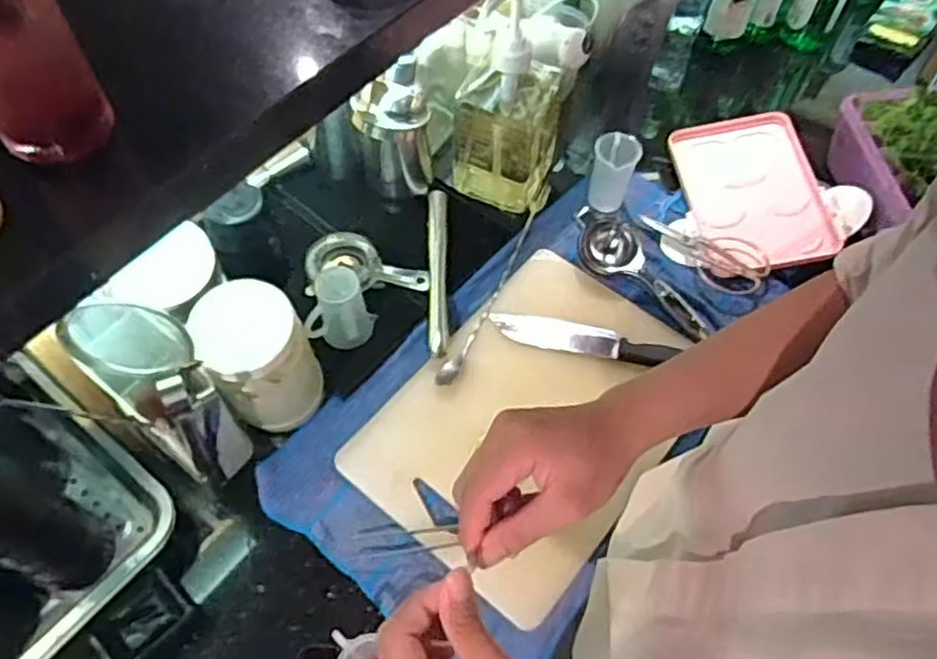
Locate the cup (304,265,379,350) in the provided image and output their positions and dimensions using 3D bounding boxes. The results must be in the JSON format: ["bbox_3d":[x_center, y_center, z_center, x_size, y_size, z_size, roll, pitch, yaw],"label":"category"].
[{"bbox_3d":[-0.134,-0.025,0.742,0.062,0.079,0.058,0,59,-1],"label":"cup"}]

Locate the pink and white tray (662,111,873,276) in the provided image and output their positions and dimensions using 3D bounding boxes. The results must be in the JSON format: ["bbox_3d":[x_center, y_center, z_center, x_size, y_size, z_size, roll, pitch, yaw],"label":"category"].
[{"bbox_3d":[0.339,-0.165,0.860,0.219,0.022,0.208,-11,68,4],"label":"pink and white tray"}]

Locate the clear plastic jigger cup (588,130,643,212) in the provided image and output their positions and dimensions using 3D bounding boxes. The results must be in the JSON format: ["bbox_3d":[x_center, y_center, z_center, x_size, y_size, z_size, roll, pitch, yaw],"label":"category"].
[{"bbox_3d":[0.170,-0.188,0.846,0.050,0.082,0.048,0,59,-1],"label":"clear plastic jigger cup"}]

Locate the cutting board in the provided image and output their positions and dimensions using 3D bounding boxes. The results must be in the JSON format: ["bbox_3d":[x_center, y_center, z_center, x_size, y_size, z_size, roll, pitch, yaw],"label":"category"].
[{"bbox_3d":[0.060,0.074,0.722,0.262,0.027,0.340,34,66,20],"label":"cutting board"}]

